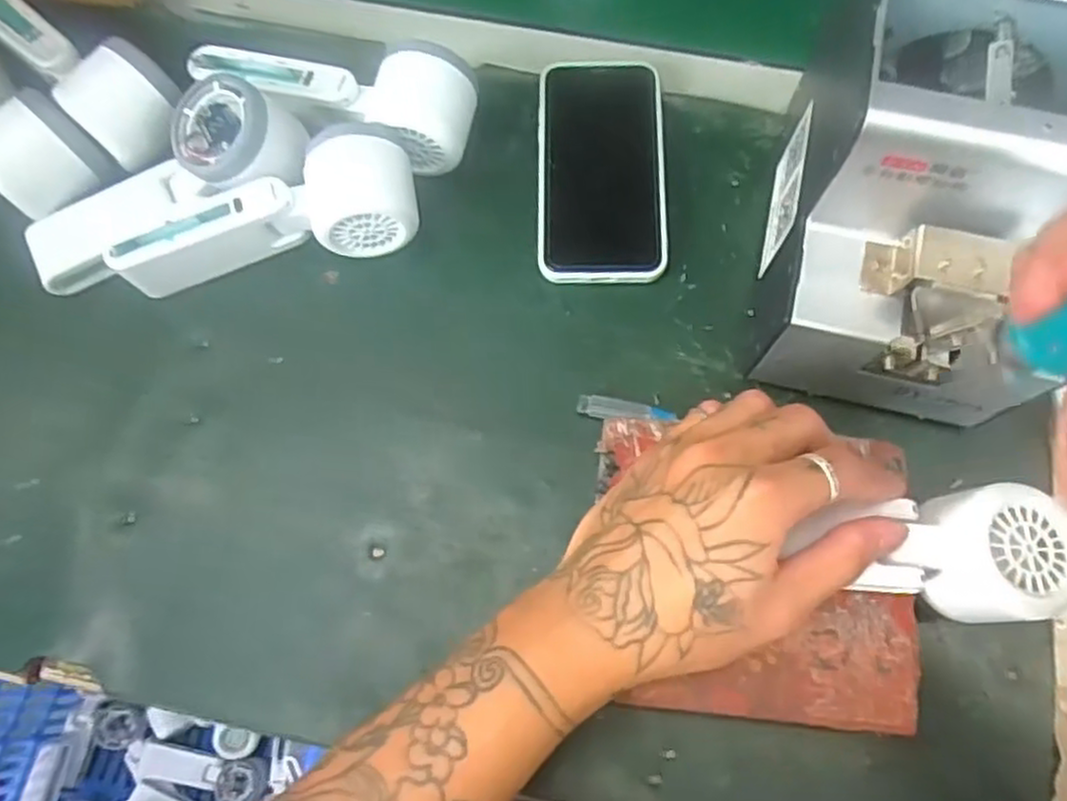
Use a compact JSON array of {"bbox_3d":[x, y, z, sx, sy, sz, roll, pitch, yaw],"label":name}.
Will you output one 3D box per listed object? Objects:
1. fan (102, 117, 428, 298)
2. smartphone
[{"bbox_3d":[-0.150,-0.107,0.415,0.167,0.051,0.066,-8,71,-2],"label":"fan"},{"bbox_3d":[0.040,-0.139,0.435,0.074,0.008,0.145,0,76,3],"label":"smartphone"}]

